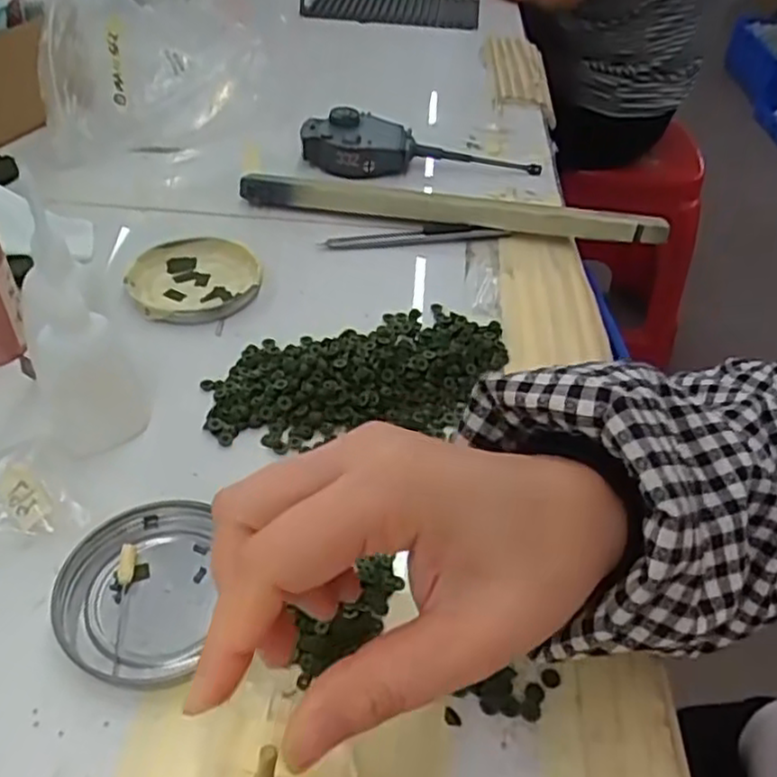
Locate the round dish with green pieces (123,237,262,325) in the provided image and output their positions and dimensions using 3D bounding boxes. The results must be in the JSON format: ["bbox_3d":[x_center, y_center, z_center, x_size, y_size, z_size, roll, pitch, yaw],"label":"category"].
[{"bbox_3d":[-0.120,-0.069,0.444,0.077,0.009,0.079,3,43,-3],"label":"round dish with green pieces"}]

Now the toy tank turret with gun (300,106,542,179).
[{"bbox_3d":[0.027,-0.193,0.566,0.187,0.028,0.050,3,43,-2],"label":"toy tank turret with gun"}]

